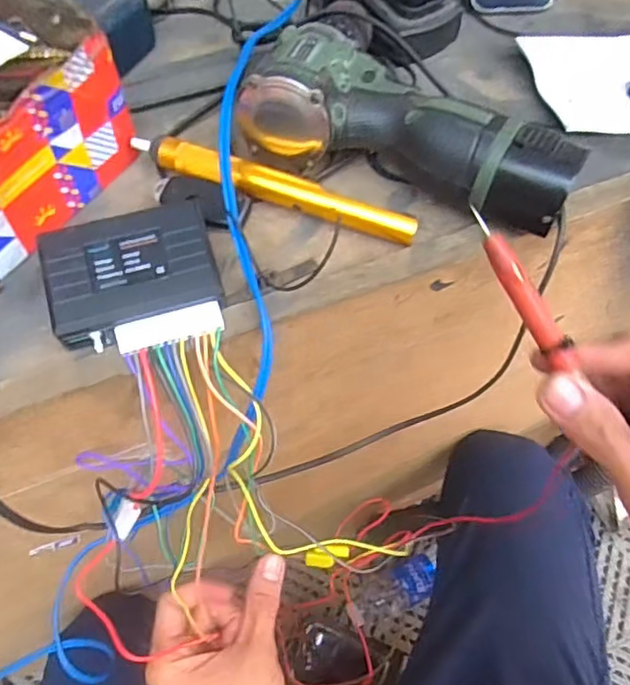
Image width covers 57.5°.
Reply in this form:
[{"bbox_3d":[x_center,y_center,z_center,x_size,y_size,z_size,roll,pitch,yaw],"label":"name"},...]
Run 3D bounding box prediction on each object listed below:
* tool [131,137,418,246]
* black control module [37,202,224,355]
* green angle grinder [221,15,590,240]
[{"bbox_3d":[-0.027,-0.092,0.348,0.180,0.023,0.019,20,61,10],"label":"tool"},{"bbox_3d":[-0.094,-0.030,0.302,0.083,0.033,0.068,-14,61,-10],"label":"black control module"},{"bbox_3d":[0.055,-0.127,0.347,0.190,0.063,0.080,20,61,10],"label":"green angle grinder"}]

